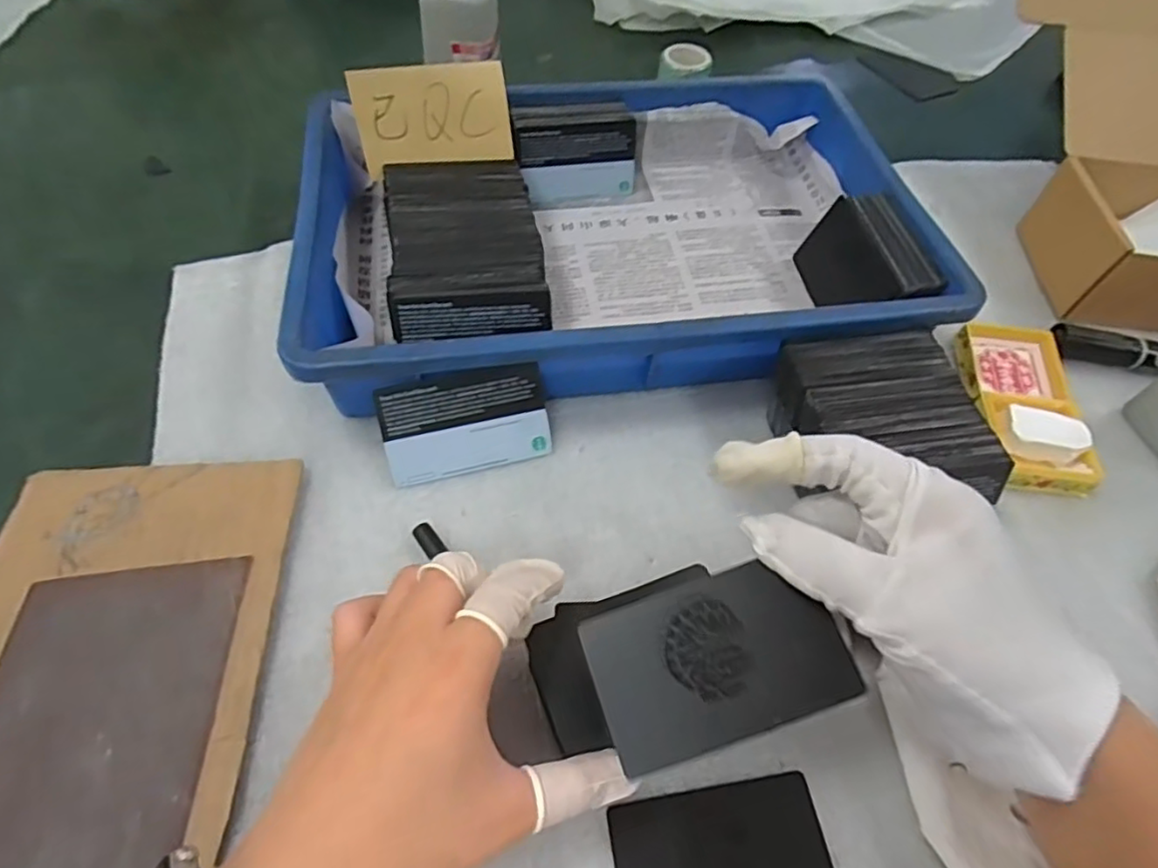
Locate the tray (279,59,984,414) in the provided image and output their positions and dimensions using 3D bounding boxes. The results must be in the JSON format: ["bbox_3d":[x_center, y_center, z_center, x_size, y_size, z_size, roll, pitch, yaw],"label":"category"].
[{"bbox_3d":[0.021,-0.130,0.413,0.363,0.066,0.240,-6,57,-8],"label":"tray"}]

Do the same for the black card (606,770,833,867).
[{"bbox_3d":[0.057,0.170,0.254,0.084,0.004,0.053,-6,57,-8],"label":"black card"}]

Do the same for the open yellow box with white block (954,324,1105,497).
[{"bbox_3d":[0.261,-0.022,0.378,0.055,0.022,0.118,7,56,1],"label":"open yellow box with white block"}]

